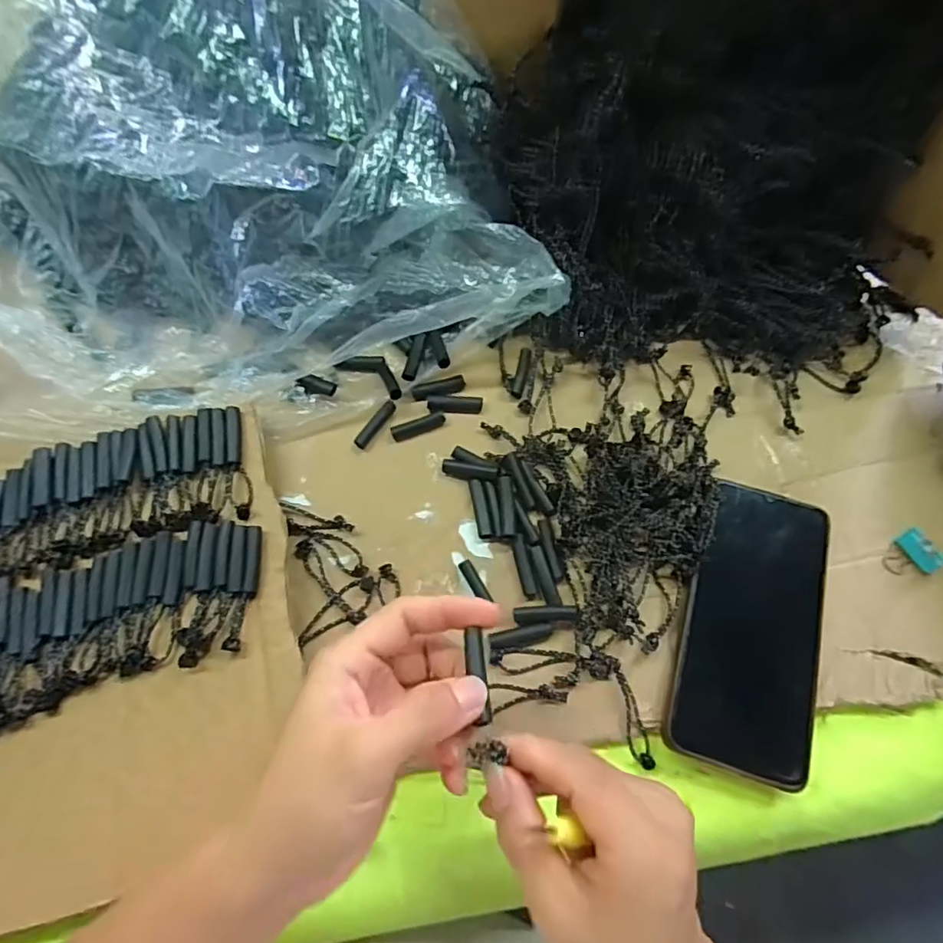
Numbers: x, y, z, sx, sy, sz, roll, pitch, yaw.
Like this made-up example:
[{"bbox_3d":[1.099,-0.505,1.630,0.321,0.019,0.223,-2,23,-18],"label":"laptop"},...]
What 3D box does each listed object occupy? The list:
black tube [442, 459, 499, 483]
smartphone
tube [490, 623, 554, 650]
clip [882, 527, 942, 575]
[{"bbox_3d":[-0.001,-0.001,0.354,0.035,0.010,0.011,9,67,4],"label":"black tube"},{"bbox_3d":[0.163,0.086,0.320,0.074,0.013,0.158,17,68,7],"label":"smartphone"},{"bbox_3d":[0.029,0.095,0.322,0.037,0.005,0.010,-11,68,-5],"label":"tube"},{"bbox_3d":[0.268,0.051,0.339,0.031,0.009,0.026,-23,69,-10],"label":"clip"}]

